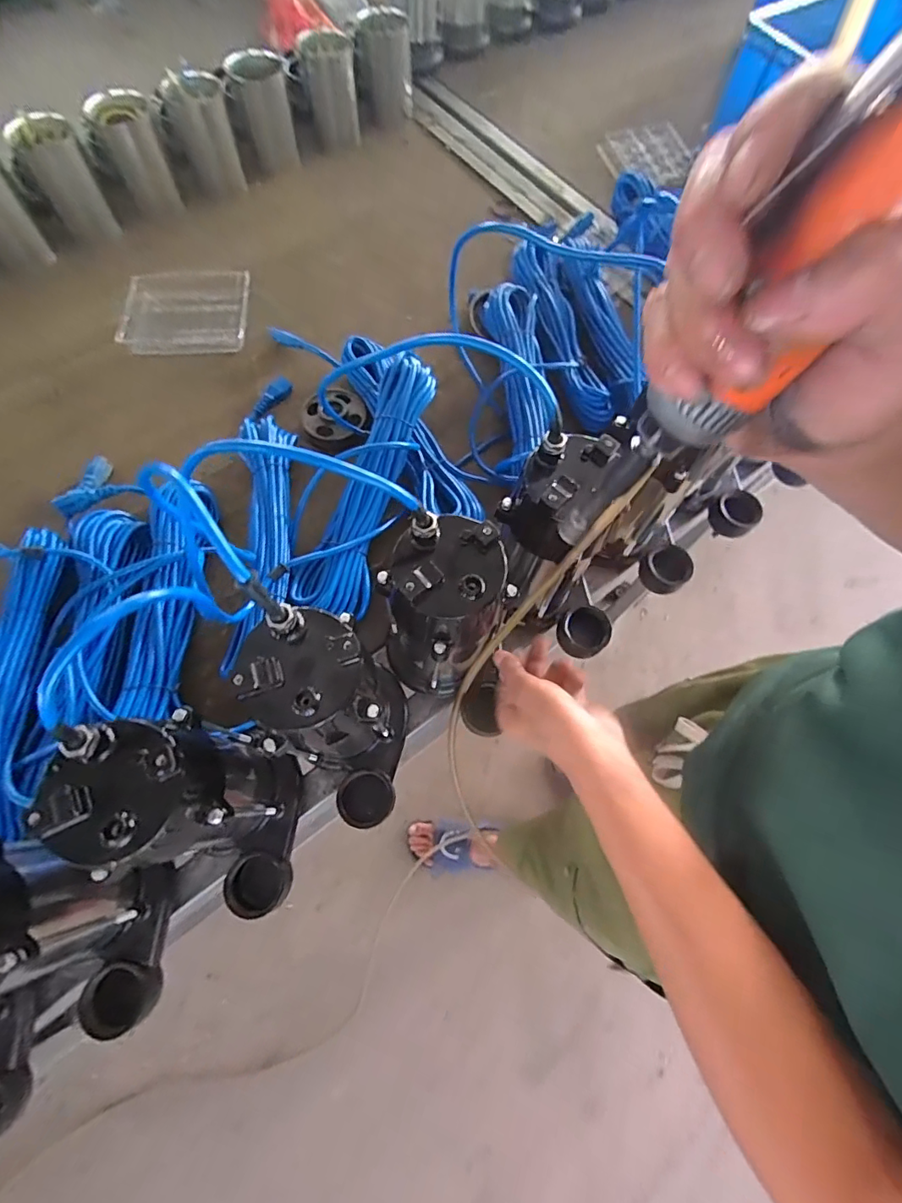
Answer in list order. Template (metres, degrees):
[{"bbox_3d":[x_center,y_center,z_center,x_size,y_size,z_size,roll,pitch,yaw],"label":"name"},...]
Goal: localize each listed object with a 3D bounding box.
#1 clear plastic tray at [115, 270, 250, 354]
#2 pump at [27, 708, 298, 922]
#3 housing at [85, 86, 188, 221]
[{"bbox_3d":[-0.400,-0.442,0.760,0.191,0.025,0.160,-2,67,-3],"label":"clear plastic tray"},{"bbox_3d":[-0.188,0.174,0.388,0.098,0.238,0.144,-14,68,-8],"label":"pump"},{"bbox_3d":[-0.510,-0.734,0.822,0.092,0.130,0.083,-19,69,-10],"label":"housing"}]

